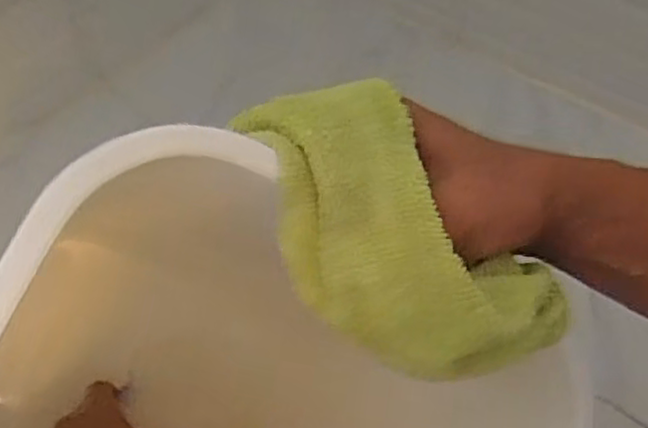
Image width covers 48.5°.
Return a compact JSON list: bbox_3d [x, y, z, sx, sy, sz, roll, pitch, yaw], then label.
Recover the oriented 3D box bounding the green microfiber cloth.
[{"bbox_3d":[0.028,0.007,0.265,0.124,0.074,0.065,27,51,19],"label":"green microfiber cloth"}]

